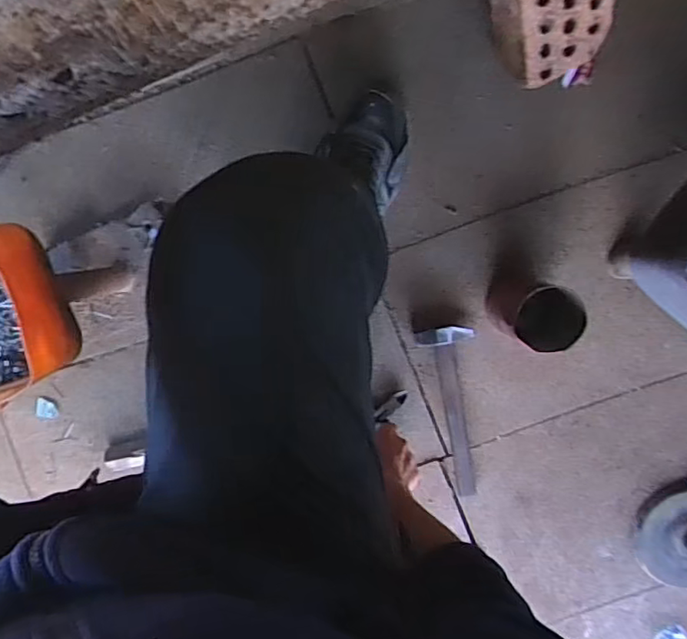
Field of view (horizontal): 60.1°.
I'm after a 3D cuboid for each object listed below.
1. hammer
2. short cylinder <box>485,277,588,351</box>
[{"bbox_3d":[0.164,0.135,0.849,0.069,0.032,0.257,-12,98,0],"label":"hammer"},{"bbox_3d":[0.244,-0.011,0.762,0.075,0.162,0.080,13,97,-3],"label":"short cylinder"}]

